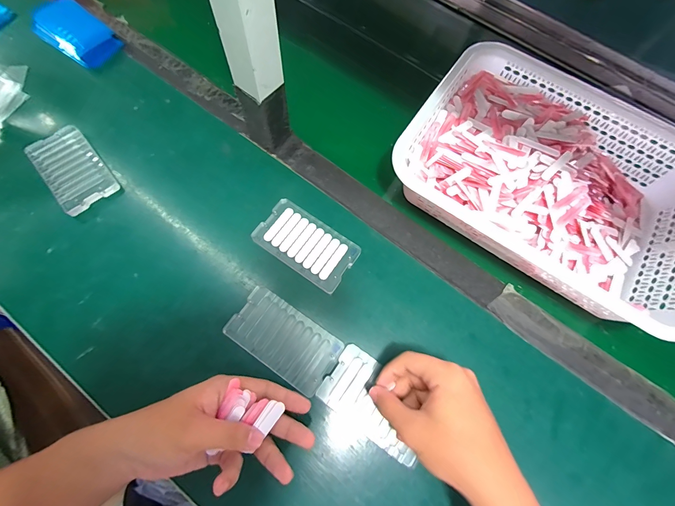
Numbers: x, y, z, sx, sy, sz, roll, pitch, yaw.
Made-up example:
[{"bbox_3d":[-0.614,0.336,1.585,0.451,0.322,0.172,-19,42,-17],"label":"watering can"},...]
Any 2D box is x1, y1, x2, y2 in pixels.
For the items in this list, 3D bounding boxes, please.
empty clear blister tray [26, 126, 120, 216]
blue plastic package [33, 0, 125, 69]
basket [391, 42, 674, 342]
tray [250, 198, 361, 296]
[{"bbox_3d":[-0.346,-0.110,0.409,0.068,0.017,0.117,-39,77,-14],"label":"empty clear blister tray"},{"bbox_3d":[-0.410,-0.346,0.486,0.141,0.023,0.077,38,73,10],"label":"blue plastic package"},{"bbox_3d":[0.269,-0.092,0.399,0.358,0.077,0.257,34,73,9],"label":"basket"},{"bbox_3d":[-0.038,-0.011,0.389,0.121,0.010,0.070,34,73,9],"label":"tray"}]

